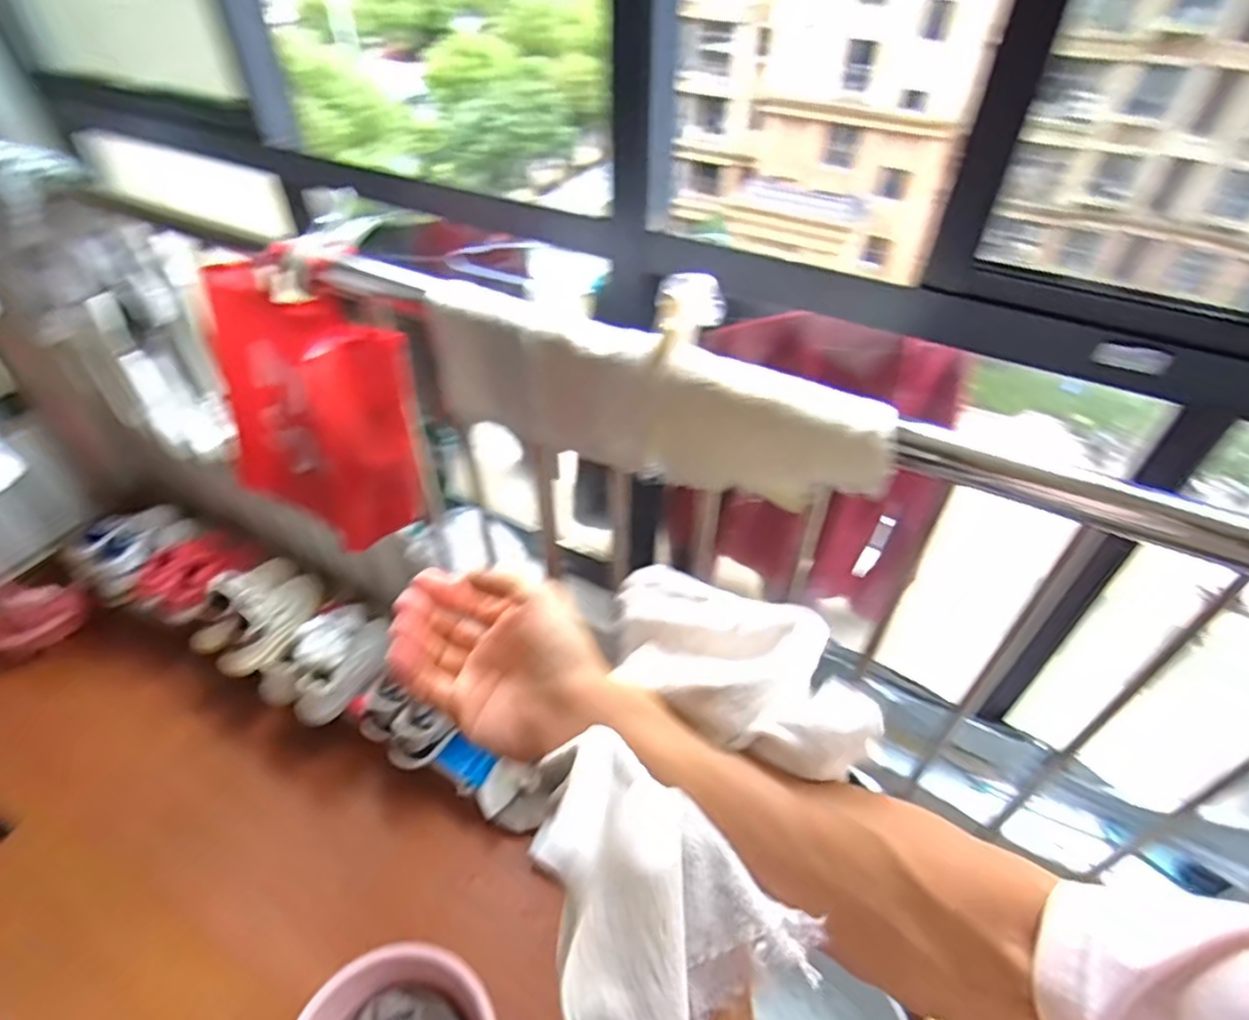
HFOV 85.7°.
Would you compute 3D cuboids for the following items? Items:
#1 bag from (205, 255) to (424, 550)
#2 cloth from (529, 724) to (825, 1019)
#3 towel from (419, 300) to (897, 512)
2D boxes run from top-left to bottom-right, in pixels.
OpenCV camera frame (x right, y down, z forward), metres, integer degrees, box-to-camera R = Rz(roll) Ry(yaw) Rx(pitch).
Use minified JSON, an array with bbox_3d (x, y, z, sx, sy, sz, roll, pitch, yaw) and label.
[{"bbox_3d":[-0.517,-0.152,1.110,0.318,0.395,0.146,21,48,19],"label":"bag"},{"bbox_3d":[0.010,0.164,0.294,0.108,0.095,0.116,-26,50,-25],"label":"cloth"},{"bbox_3d":[0.015,-0.126,0.834,0.598,0.177,0.058,22,48,21],"label":"towel"}]

